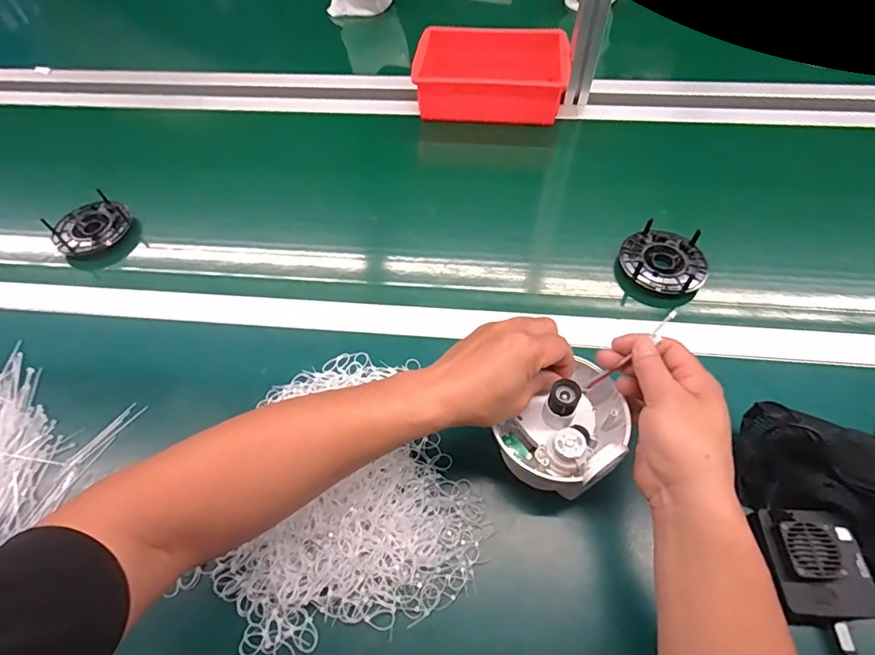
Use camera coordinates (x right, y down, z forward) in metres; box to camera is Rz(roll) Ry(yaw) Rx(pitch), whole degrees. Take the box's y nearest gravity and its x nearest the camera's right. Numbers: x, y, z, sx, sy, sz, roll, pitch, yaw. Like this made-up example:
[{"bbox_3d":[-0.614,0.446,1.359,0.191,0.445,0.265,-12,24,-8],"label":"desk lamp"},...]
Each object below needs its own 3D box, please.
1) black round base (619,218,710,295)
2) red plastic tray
[{"bbox_3d":[0.278,-0.088,0.574,0.096,0.026,0.091,-1,57,2],"label":"black round base"},{"bbox_3d":[0.088,-0.419,0.775,0.238,0.071,0.168,4,57,5],"label":"red plastic tray"}]

